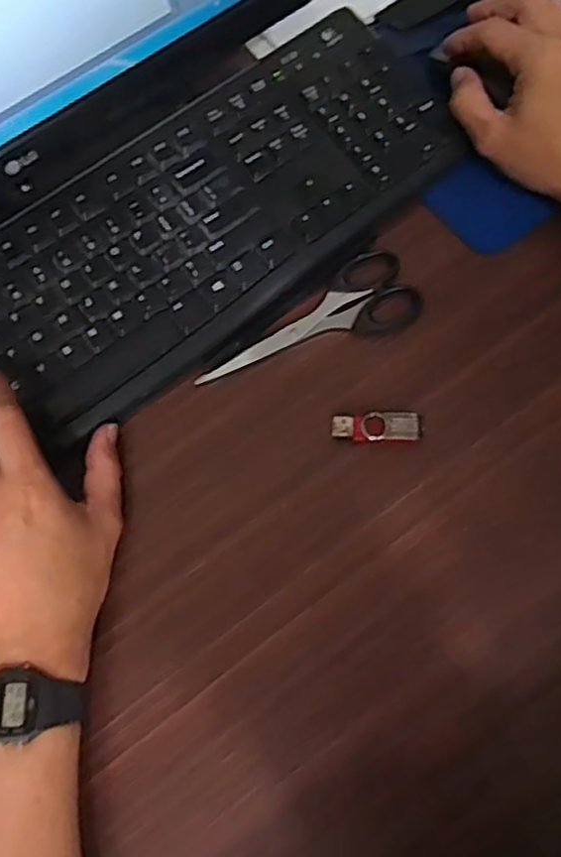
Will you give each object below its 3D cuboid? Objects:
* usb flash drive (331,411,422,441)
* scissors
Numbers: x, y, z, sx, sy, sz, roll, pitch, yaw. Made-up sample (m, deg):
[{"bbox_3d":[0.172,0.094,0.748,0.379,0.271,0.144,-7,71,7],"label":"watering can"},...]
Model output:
[{"bbox_3d":[0.059,-0.001,0.411,0.054,0.006,0.018,-1,76,-1],"label":"usb flash drive"},{"bbox_3d":[0.017,-0.068,0.442,0.150,0.010,0.053,-25,78,-6],"label":"scissors"}]

